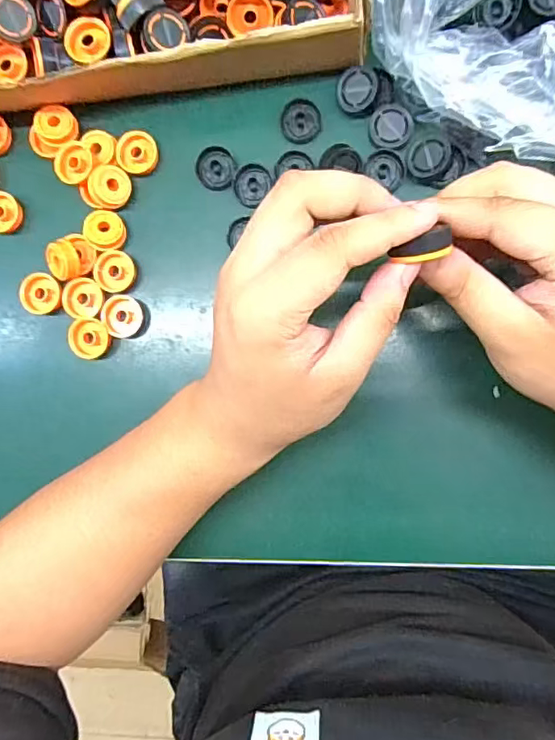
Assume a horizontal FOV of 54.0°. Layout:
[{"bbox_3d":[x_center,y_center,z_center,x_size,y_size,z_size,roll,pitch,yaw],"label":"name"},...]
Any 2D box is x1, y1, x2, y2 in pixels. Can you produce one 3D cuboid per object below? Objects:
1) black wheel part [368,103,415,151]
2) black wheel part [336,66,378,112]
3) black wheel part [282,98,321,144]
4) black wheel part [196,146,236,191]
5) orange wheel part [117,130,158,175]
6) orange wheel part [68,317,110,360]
[{"bbox_3d":[0.067,-0.145,0.323,0.025,0.004,0.026,0,95,6],"label":"black wheel part"},{"bbox_3d":[0.047,-0.166,0.322,0.024,0.004,0.024,1,104,23],"label":"black wheel part"},{"bbox_3d":[0.015,-0.152,0.333,0.023,0.004,0.025,1,89,6],"label":"black wheel part"},{"bbox_3d":[-0.038,-0.125,0.339,0.025,0.009,0.023,0,89,6],"label":"black wheel part"},{"bbox_3d":[-0.088,-0.136,0.342,0.024,0.009,0.026,4,90,6],"label":"orange wheel part"},{"bbox_3d":[-0.120,-0.020,0.348,0.026,0.004,0.026,4,90,6],"label":"orange wheel part"}]

